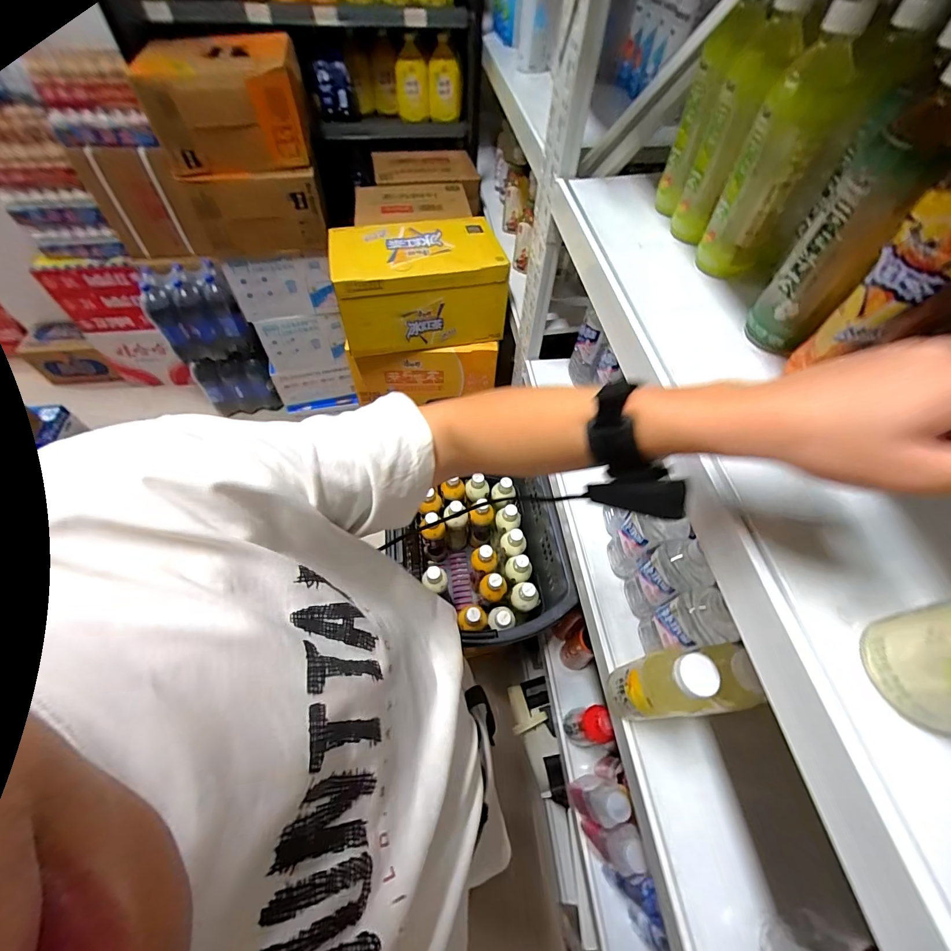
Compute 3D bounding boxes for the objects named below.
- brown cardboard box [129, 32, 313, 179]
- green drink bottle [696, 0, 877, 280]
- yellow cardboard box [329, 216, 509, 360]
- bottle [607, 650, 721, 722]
[{"bbox_3d":[-0.596,-0.903,1.015,0.330,0.210,0.276,-8,57,-7],"label":"brown cardboard box"},{"bbox_3d":[0.297,-0.308,0.418,0.063,0.212,0.051,29,61,16],"label":"green drink bottle"},{"bbox_3d":[-0.143,-0.478,1.035,0.393,0.206,0.245,-12,58,-10],"label":"yellow cardboard box"},{"bbox_3d":[0.210,0.251,0.485,0.062,0.204,0.061,1,57,-1],"label":"bottle"}]

